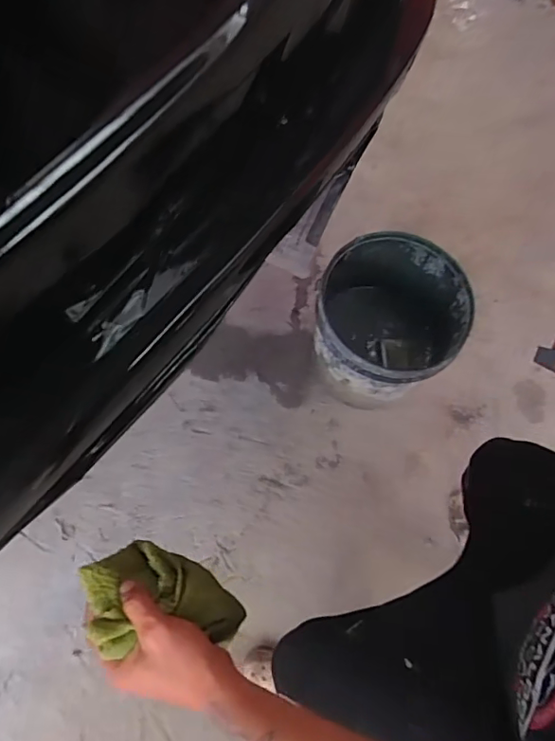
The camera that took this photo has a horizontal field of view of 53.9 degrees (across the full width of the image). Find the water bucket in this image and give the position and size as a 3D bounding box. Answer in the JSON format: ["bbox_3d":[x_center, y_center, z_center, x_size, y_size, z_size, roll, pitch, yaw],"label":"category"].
[{"bbox_3d":[0.230,-0.079,1.203,0.292,0.310,0.302,2,67,-5],"label":"water bucket"}]

